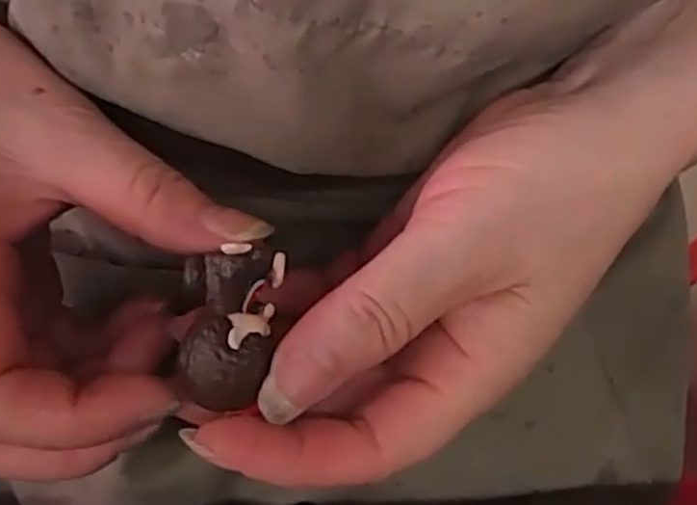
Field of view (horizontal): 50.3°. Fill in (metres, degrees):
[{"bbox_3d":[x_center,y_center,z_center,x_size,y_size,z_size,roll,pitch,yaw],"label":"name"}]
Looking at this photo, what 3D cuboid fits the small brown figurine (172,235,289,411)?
[{"bbox_3d":[-0.031,0.018,0.181,0.025,0.015,0.038,9,65,3],"label":"small brown figurine"}]

